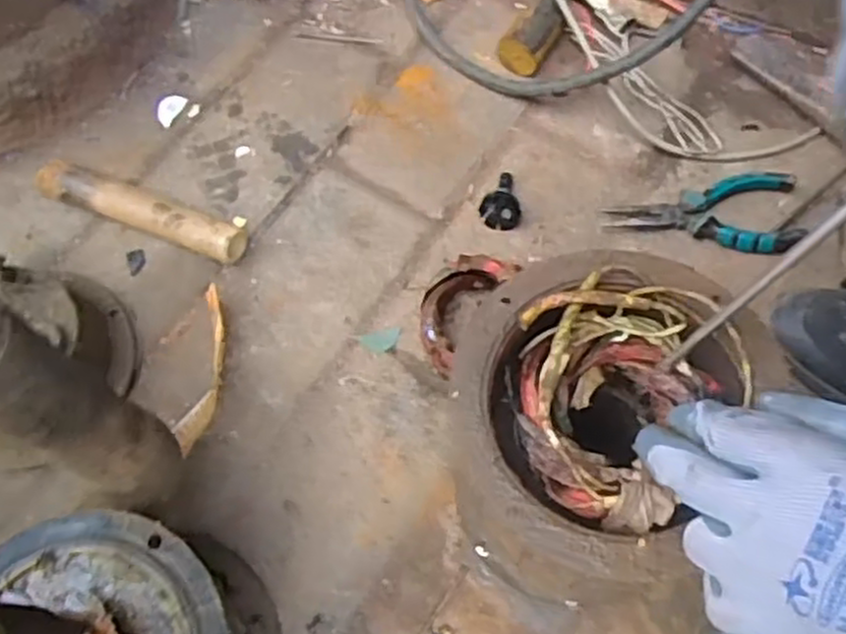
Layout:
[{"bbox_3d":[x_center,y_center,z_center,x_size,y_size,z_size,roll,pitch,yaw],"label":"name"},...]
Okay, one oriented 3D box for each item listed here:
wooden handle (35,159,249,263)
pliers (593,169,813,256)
[{"bbox_3d":[-0.236,-0.091,0.638,0.187,0.028,0.035,21,68,10],"label":"wooden handle"},{"bbox_3d":[0.226,-0.090,0.623,0.150,0.019,0.072,7,66,4],"label":"pliers"}]

